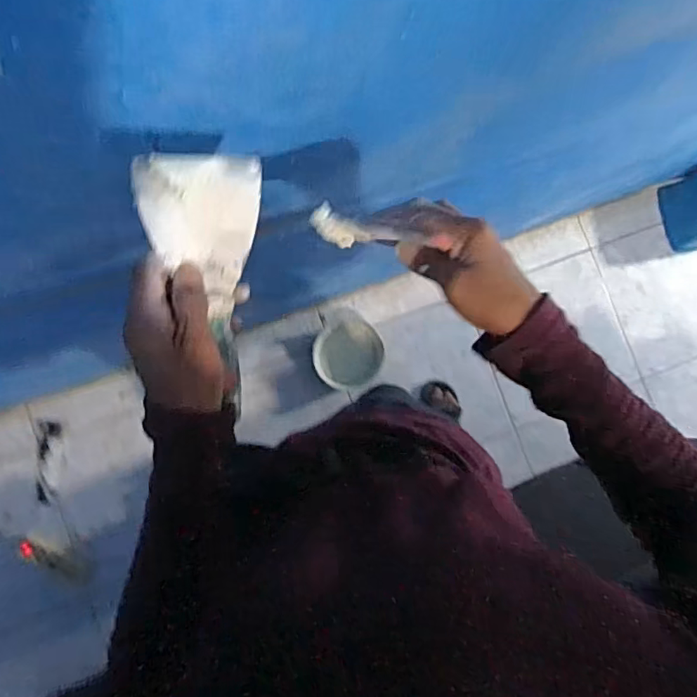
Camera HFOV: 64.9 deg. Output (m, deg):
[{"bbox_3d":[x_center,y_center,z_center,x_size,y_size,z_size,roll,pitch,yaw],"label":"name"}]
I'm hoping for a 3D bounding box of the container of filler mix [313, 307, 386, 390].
[{"bbox_3d":[-0.002,0.002,1.464,0.192,0.126,0.212,24,84,-3],"label":"container of filler mix"}]

